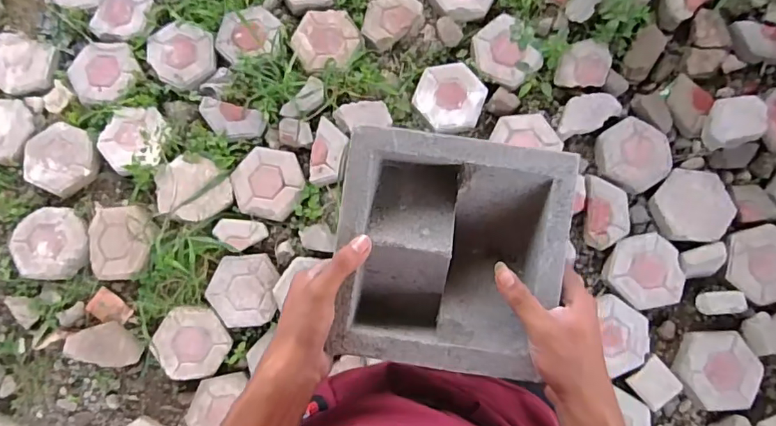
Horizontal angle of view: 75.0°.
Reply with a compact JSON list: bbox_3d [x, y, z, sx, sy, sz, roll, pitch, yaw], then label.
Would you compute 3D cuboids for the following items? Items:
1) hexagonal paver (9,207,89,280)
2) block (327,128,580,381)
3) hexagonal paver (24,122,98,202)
[{"bbox_3d":[-0.958,0.088,1.433,0.215,0.036,0.211,0,82,3],"label":"hexagonal paver"},{"bbox_3d":[0.055,0.039,0.461,0.192,0.084,0.196,7,82,3],"label":"block"},{"bbox_3d":[-0.960,-0.161,1.476,0.220,0.041,0.193,26,84,5],"label":"hexagonal paver"}]

